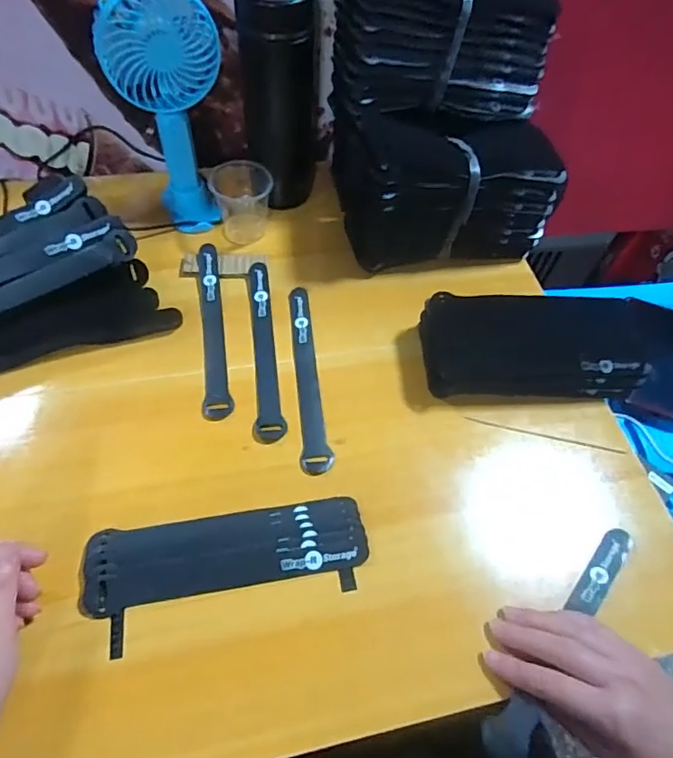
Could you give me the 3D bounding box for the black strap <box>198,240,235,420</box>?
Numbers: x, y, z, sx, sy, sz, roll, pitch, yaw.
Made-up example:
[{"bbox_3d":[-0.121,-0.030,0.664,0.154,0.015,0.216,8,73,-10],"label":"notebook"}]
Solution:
[{"bbox_3d":[-0.117,-0.051,0.482,0.023,0.007,0.194,-7,58,-9],"label":"black strap"}]

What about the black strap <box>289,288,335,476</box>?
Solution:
[{"bbox_3d":[-0.025,-0.008,0.469,0.025,0.004,0.198,-4,56,-5],"label":"black strap"}]

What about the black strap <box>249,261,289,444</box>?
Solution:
[{"bbox_3d":[-0.066,-0.033,0.478,0.025,0.004,0.198,-3,58,-7],"label":"black strap"}]

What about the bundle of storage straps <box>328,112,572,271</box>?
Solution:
[{"bbox_3d":[0.115,-0.208,0.558,0.201,0.116,0.135,-11,59,-12],"label":"bundle of storage straps"}]

